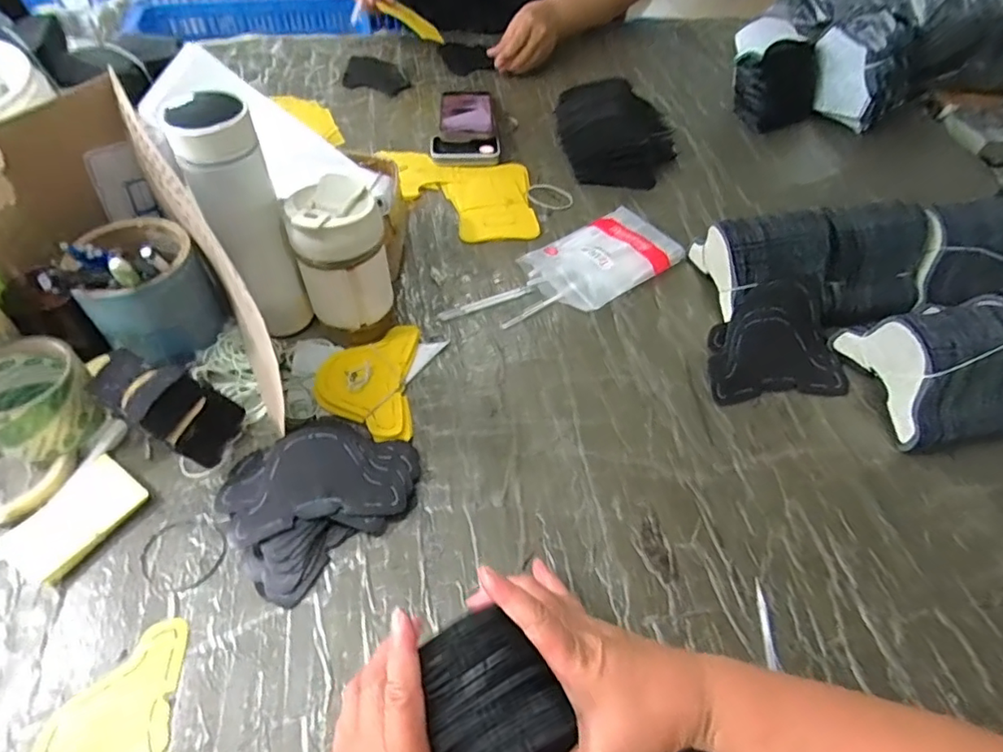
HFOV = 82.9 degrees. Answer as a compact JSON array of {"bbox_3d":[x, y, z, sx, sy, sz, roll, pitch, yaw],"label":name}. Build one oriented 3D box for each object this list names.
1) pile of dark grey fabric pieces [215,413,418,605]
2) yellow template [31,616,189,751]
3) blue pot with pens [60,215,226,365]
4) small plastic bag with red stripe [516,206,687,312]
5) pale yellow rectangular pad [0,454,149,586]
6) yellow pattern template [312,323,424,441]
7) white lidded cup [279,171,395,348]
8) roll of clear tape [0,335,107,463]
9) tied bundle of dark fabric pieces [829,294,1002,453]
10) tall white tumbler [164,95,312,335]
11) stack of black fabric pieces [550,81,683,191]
[{"bbox_3d":[-0.155,0.091,0.477,0.155,0.026,0.130,-36,61,-26],"label":"pile of dark grey fabric pieces"},{"bbox_3d":[-0.257,0.242,0.373,0.090,0.004,0.135,-14,51,-12],"label":"yellow template"},{"bbox_3d":[-0.337,-0.086,0.536,0.102,0.117,0.118,-36,61,-26],"label":"blue pot with pens"},{"bbox_3d":[0.120,-0.144,0.667,0.174,0.027,0.115,-29,58,-23],"label":"small plastic bag with red stripe"},{"bbox_3d":[-0.340,0.112,0.454,0.062,0.006,0.093,27,55,18],"label":"pale yellow rectangular pad"},{"bbox_3d":[-0.132,0.002,0.554,0.093,0.015,0.136,0,52,-2],"label":"yellow pattern template"},{"bbox_3d":[-0.149,-0.103,0.547,0.082,0.154,0.076,1,51,-1],"label":"white lidded cup"},{"bbox_3d":[-0.397,0.020,0.488,0.086,0.065,0.095,-34,60,-25],"label":"roll of clear tape"},{"bbox_3d":[0.470,-0.024,0.530,0.231,0.100,0.136,-8,52,-8],"label":"tied bundle of dark fabric pieces"},{"bbox_3d":[-0.226,-0.129,0.512,0.061,0.222,0.054,-18,54,-15],"label":"tall white tumbler"},{"bbox_3d":[0.160,-0.339,0.787,0.172,0.075,0.144,6,52,3],"label":"stack of black fabric pieces"}]

